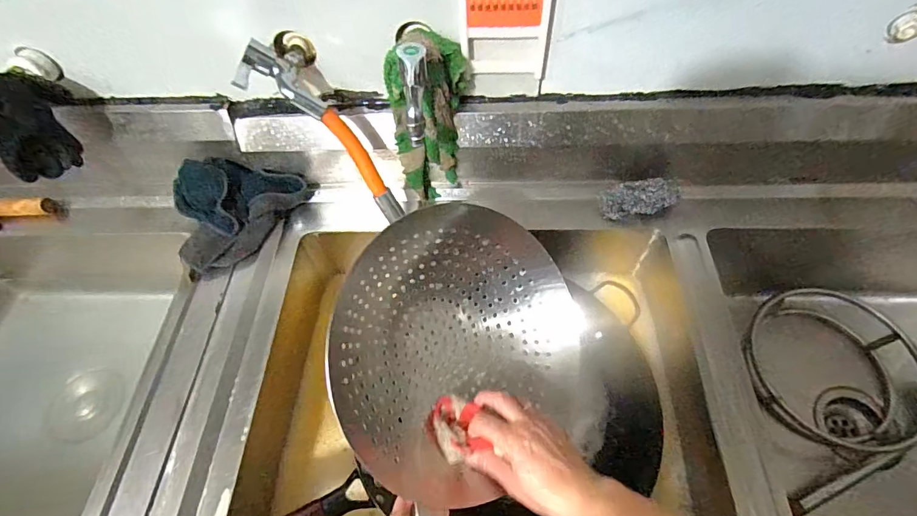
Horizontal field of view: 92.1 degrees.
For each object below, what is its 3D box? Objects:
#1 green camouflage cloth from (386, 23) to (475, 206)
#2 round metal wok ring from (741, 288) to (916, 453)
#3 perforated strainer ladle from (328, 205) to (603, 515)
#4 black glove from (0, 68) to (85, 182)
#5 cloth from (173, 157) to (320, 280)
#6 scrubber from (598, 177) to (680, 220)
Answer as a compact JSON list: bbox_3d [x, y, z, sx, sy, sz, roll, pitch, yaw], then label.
[{"bbox_3d":[-0.035,-0.180,0.571,0.103,0.227,0.061,-18,59,-8],"label":"green camouflage cloth"},{"bbox_3d":[0.562,0.174,0.676,0.230,0.060,0.251,-20,79,0],"label":"round metal wok ring"},{"bbox_3d":[-0.013,0.186,0.418,0.233,0.182,0.505,9,59,9],"label":"perforated strainer ladle"},{"bbox_3d":[-0.574,-0.178,0.589,0.039,0.127,0.121,15,60,13],"label":"black glove"},{"bbox_3d":[-0.309,-0.082,0.625,0.196,0.062,0.149,-30,61,-15],"label":"cloth"},{"bbox_3d":[0.244,-0.080,0.596,0.099,0.040,0.041,-11,58,-3],"label":"scrubber"}]

